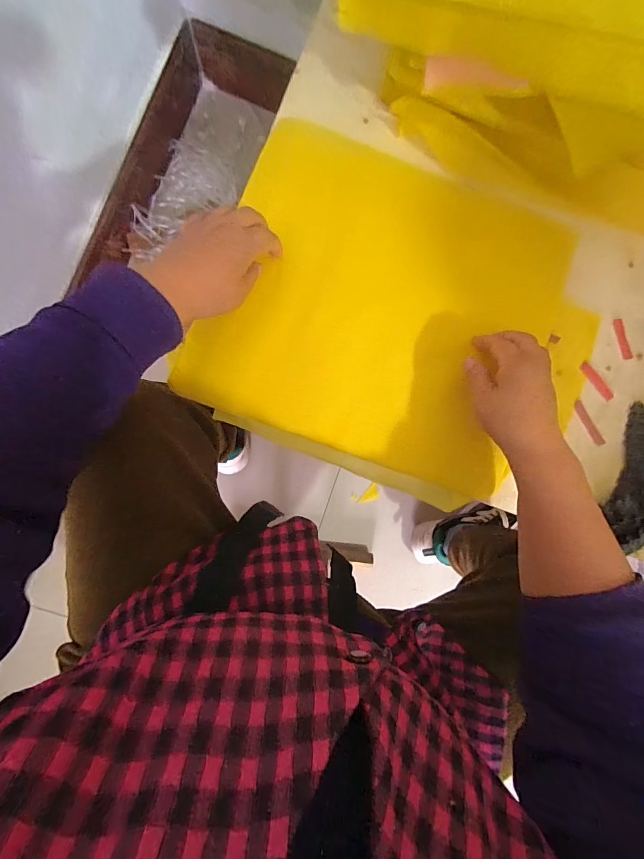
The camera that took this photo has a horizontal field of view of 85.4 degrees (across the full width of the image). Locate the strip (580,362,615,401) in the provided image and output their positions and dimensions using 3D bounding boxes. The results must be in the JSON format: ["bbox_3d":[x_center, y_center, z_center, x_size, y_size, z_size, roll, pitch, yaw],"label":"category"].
[{"bbox_3d":[0.308,-0.054,0.391,0.012,0.006,0.049,-36,94,-3],"label":"strip"}]

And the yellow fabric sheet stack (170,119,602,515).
[{"bbox_3d":[0.087,-0.112,0.372,0.393,0.025,0.328,21,90,-5],"label":"yellow fabric sheet stack"}]

